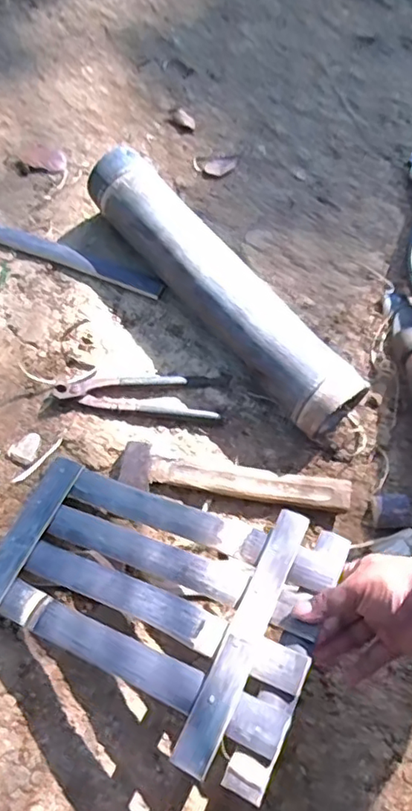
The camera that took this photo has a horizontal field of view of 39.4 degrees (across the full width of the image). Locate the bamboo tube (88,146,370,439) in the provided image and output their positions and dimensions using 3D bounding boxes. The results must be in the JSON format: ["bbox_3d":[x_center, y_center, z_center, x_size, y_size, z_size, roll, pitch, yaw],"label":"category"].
[{"bbox_3d":[0.008,-0.154,0.756,0.092,0.090,0.473,-34,73,-16],"label":"bamboo tube"}]

